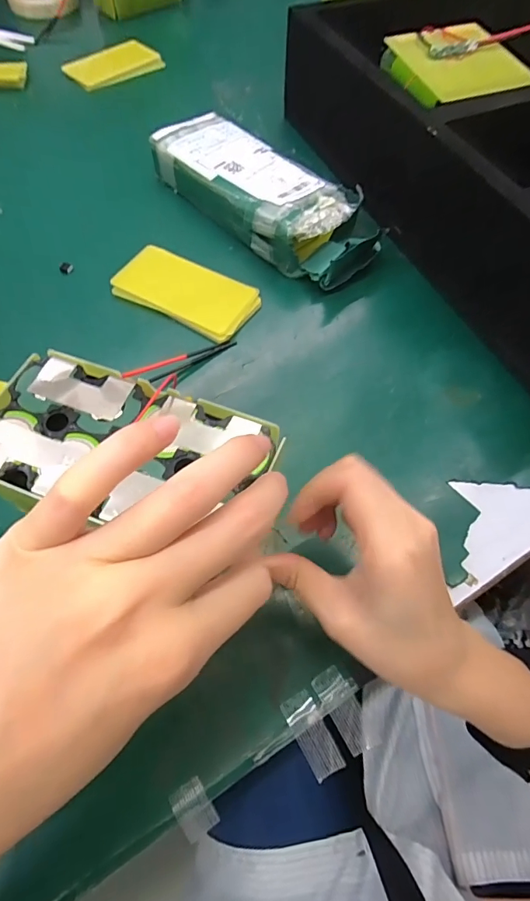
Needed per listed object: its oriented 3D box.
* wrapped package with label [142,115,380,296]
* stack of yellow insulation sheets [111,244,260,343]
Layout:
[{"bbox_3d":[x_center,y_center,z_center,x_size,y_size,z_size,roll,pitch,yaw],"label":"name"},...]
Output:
[{"bbox_3d":[0.002,-0.286,0.484,0.113,0.055,0.282,-41,70,-19],"label":"wrapped package with label"},{"bbox_3d":[-0.082,-0.162,0.441,0.145,0.015,0.073,28,66,13],"label":"stack of yellow insulation sheets"}]

